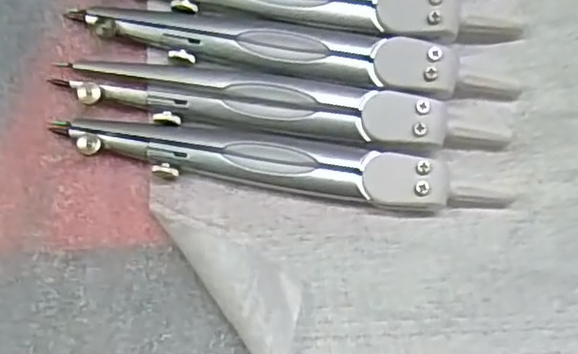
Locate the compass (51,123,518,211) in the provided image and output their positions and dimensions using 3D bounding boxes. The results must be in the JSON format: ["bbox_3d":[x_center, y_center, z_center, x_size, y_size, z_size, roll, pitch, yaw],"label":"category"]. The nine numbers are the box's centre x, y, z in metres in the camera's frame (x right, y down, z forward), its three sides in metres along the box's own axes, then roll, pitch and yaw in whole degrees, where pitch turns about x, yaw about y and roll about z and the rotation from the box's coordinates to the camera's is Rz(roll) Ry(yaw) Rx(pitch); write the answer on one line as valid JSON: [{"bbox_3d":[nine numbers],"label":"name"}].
[{"bbox_3d":[-0.002,-0.004,0.188,0.125,0.007,0.016,7,82,1],"label":"compass"}]

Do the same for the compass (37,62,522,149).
[{"bbox_3d":[-0.002,-0.021,0.190,0.124,0.007,0.018,7,82,1],"label":"compass"}]

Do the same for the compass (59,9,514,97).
[{"bbox_3d":[0.001,-0.037,0.191,0.126,0.006,0.015,9,82,2],"label":"compass"}]

